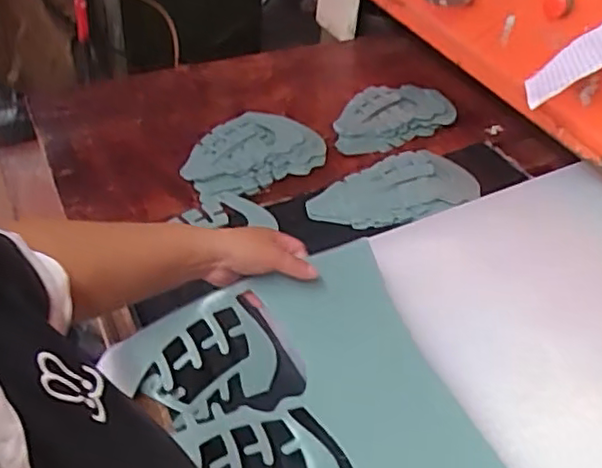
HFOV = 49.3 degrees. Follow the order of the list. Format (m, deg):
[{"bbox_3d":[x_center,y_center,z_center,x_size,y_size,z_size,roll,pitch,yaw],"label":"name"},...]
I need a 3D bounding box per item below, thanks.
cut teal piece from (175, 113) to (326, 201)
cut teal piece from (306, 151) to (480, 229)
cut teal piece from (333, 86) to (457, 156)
[{"bbox_3d":[-0.071,-0.121,0.953,0.217,0.021,0.145,-23,49,-28],"label":"cut teal piece"},{"bbox_3d":[0.128,-0.057,0.887,0.245,0.019,0.136,-19,44,-22],"label":"cut teal piece"},{"bbox_3d":[0.148,-0.192,1.055,0.236,0.027,0.141,-19,52,-25],"label":"cut teal piece"}]

